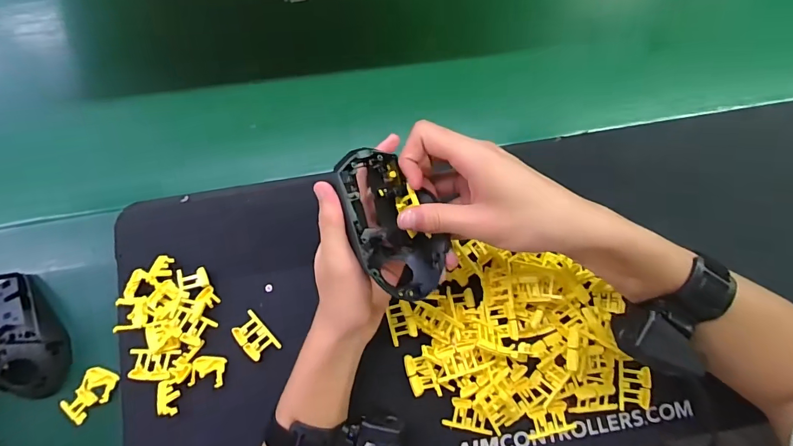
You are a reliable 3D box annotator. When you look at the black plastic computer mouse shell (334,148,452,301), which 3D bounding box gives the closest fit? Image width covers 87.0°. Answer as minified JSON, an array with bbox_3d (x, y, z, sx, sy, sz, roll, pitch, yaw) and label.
[{"bbox_3d":[-0.003,-0.001,0.322,0.065,0.043,0.116,-27,96,-8],"label":"black plastic computer mouse shell"}]

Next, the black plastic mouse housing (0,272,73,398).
[{"bbox_3d":[-0.339,0.099,0.369,0.059,0.032,0.118,-33,78,-10],"label":"black plastic mouse housing"}]

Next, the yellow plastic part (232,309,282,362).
[{"bbox_3d":[-0.129,0.104,0.380,0.027,0.009,0.043,-43,80,-12],"label":"yellow plastic part"}]

